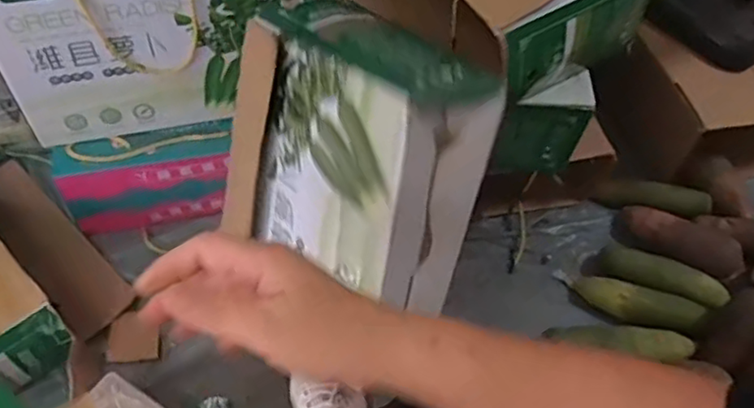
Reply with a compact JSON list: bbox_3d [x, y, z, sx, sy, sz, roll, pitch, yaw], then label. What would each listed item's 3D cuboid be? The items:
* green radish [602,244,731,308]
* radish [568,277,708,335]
[{"bbox_3d":[0.426,0.103,0.934,0.180,0.042,0.051,17,55,7],"label":"green radish"},{"bbox_3d":[0.370,0.141,0.900,0.177,0.042,0.060,15,54,25],"label":"radish"}]

